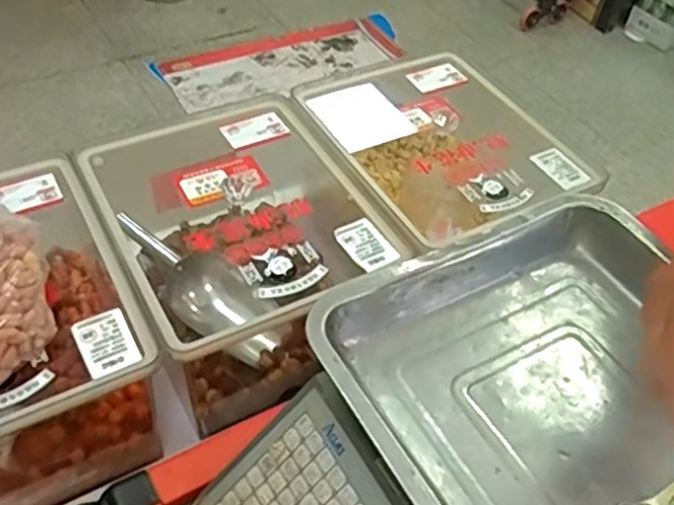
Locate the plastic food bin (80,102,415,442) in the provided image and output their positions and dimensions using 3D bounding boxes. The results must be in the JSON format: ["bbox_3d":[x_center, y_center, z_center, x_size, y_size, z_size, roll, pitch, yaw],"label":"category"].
[{"bbox_3d":[-0.110,-0.003,0.743,0.254,0.173,0.317,-23,53,-24],"label":"plastic food bin"}]

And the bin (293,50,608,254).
[{"bbox_3d":[0.110,-0.106,0.830,0.251,0.123,0.295,-18,51,-21],"label":"bin"}]

